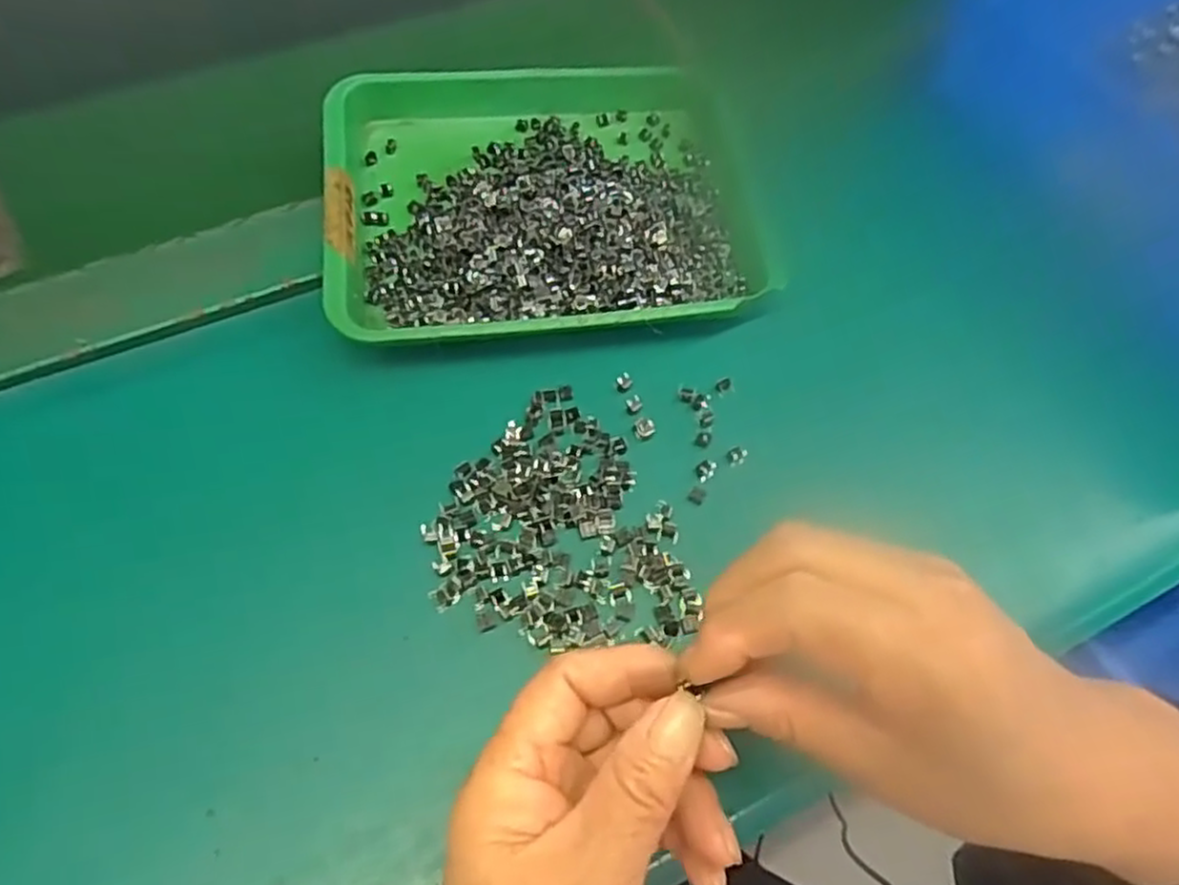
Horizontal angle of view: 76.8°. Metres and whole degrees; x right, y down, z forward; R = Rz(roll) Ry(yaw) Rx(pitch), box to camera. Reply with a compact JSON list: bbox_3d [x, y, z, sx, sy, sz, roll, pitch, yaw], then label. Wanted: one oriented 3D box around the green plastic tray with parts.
[{"bbox_3d":[-0.021,-0.138,0.386,0.215,0.031,0.197,-7,61,-6],"label":"green plastic tray with parts"}]

